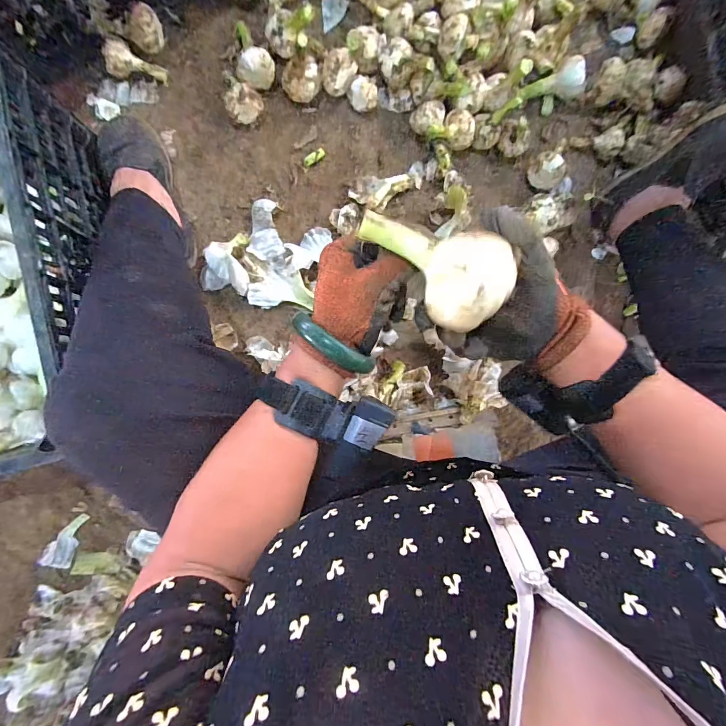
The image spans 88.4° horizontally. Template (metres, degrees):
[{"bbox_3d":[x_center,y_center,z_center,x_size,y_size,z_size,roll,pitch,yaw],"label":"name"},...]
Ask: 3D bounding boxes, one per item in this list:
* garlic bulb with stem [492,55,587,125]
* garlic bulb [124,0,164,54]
[{"bbox_3d":[0.271,-0.415,0.574,0.144,0.047,0.053,-27,95,-4],"label":"garlic bulb with stem"},{"bbox_3d":[-0.311,-0.475,0.534,0.050,0.048,0.049,0,93,-6],"label":"garlic bulb"}]

